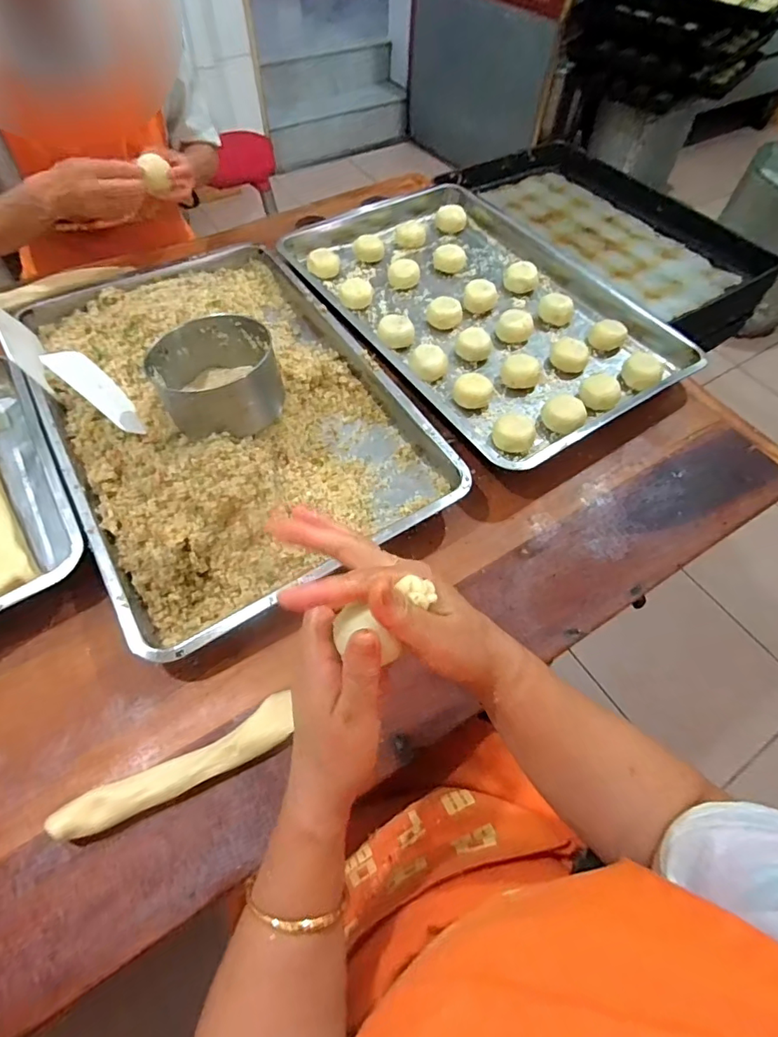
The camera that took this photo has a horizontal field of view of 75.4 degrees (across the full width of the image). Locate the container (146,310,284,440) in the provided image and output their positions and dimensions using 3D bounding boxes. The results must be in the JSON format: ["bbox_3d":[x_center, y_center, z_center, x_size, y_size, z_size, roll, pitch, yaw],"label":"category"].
[{"bbox_3d":[-0.196,-0.164,0.588,0.131,0.076,0.130,1,58,-1],"label":"container"}]

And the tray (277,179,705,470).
[{"bbox_3d":[0.128,-0.342,0.792,0.406,0.052,0.614,-31,64,-19],"label":"tray"}]

